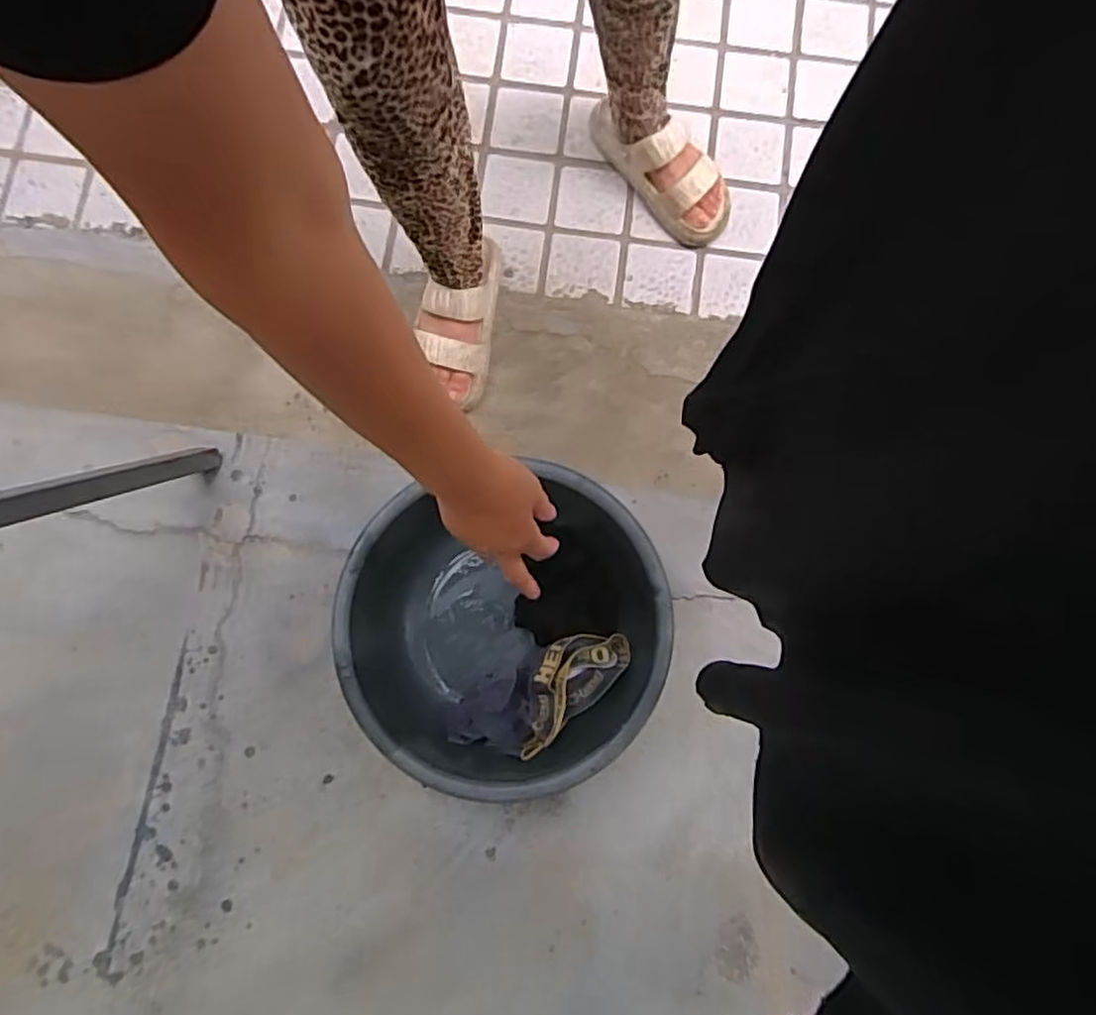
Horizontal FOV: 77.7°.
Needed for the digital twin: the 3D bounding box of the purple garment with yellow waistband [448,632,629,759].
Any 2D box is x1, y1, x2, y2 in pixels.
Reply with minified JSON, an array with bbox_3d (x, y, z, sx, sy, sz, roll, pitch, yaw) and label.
[{"bbox_3d":[-0.007,0.215,0.783,0.214,0.081,0.093,-28,80,-6],"label":"purple garment with yellow waistband"}]

